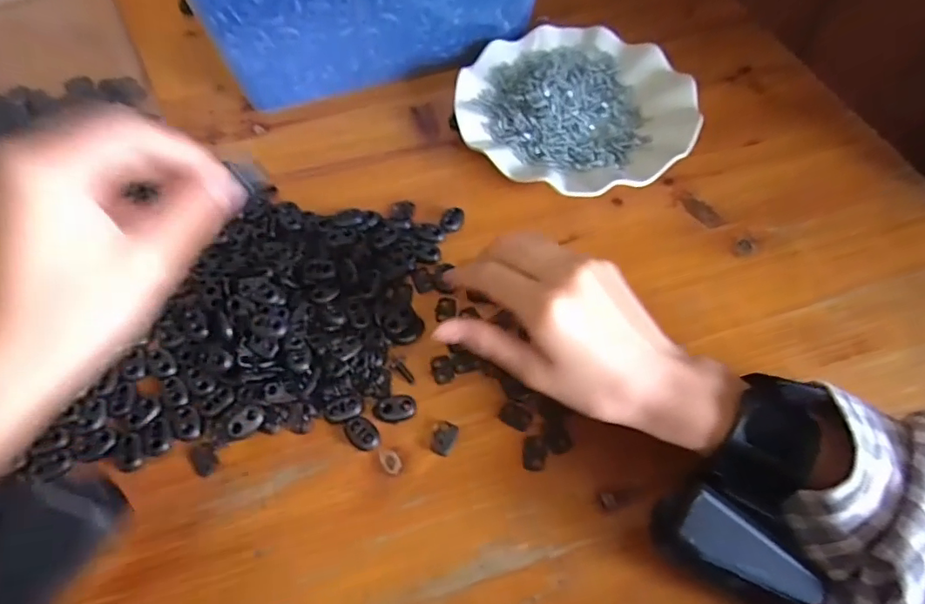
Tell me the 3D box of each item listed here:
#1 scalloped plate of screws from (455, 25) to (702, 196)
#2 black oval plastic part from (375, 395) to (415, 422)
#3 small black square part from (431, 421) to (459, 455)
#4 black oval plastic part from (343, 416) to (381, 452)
[{"bbox_3d":[0.088,-0.155,0.435,0.181,0.026,0.177,-1,57,1],"label":"scalloped plate of screws"},{"bbox_3d":[-0.038,0.062,0.310,0.023,0.009,0.013,-13,58,-7],"label":"black oval plastic part"},{"bbox_3d":[-0.011,0.076,0.304,0.013,0.004,0.018,13,59,10],"label":"small black square part"},{"bbox_3d":[-0.056,0.074,0.304,0.015,0.006,0.020,-34,63,-18],"label":"black oval plastic part"}]

